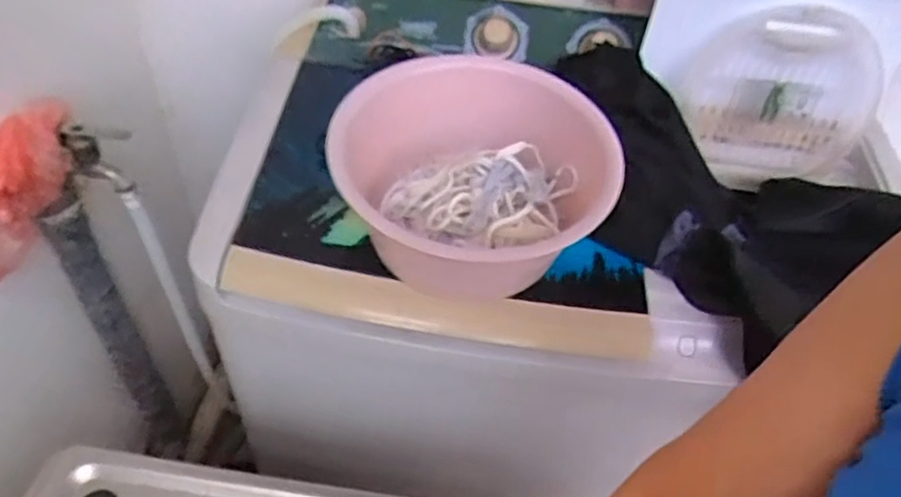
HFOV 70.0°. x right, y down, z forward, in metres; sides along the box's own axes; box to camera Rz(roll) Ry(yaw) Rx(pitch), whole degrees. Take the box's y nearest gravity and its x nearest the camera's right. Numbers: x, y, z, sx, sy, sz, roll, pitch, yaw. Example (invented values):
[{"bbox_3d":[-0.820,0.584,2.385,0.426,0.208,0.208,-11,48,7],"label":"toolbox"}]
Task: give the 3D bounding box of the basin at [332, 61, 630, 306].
[{"bbox_3d":[0.018,-0.060,0.632,0.236,0.135,0.248,4,46,-4],"label":"basin"}]

